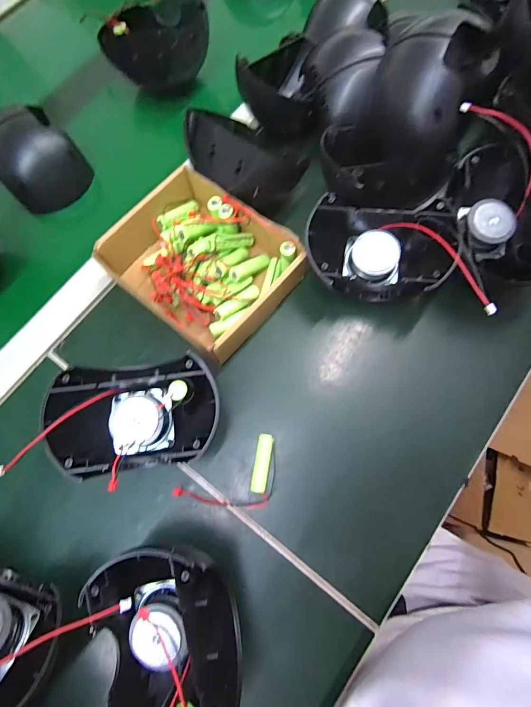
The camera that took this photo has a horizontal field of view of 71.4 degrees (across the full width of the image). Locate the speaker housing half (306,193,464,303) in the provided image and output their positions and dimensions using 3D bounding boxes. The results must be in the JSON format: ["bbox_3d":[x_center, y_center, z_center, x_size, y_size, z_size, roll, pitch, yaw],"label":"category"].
[{"bbox_3d":[0.109,-0.101,0.352,0.135,0.055,0.098,6,74,4],"label":"speaker housing half"}]

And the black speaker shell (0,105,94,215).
[{"bbox_3d":[-0.269,-0.227,0.431,0.085,0.079,0.091,-1,73,2],"label":"black speaker shell"}]

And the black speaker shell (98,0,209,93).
[{"bbox_3d":[-0.129,-0.373,0.456,0.110,0.078,0.087,29,77,10],"label":"black speaker shell"}]

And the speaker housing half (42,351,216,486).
[{"bbox_3d":[-0.105,0.057,0.317,0.134,0.072,0.088,-10,73,-1],"label":"speaker housing half"}]

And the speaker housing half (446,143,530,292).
[{"bbox_3d":[0.215,-0.129,0.353,0.084,0.057,0.139,2,74,3],"label":"speaker housing half"}]

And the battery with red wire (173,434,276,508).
[{"bbox_3d":[-0.026,0.119,0.330,0.099,0.013,0.053,-31,75,-7],"label":"battery with red wire"}]

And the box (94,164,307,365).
[{"bbox_3d":[-0.067,-0.091,0.373,0.172,0.051,0.143,39,79,12],"label":"box"}]

